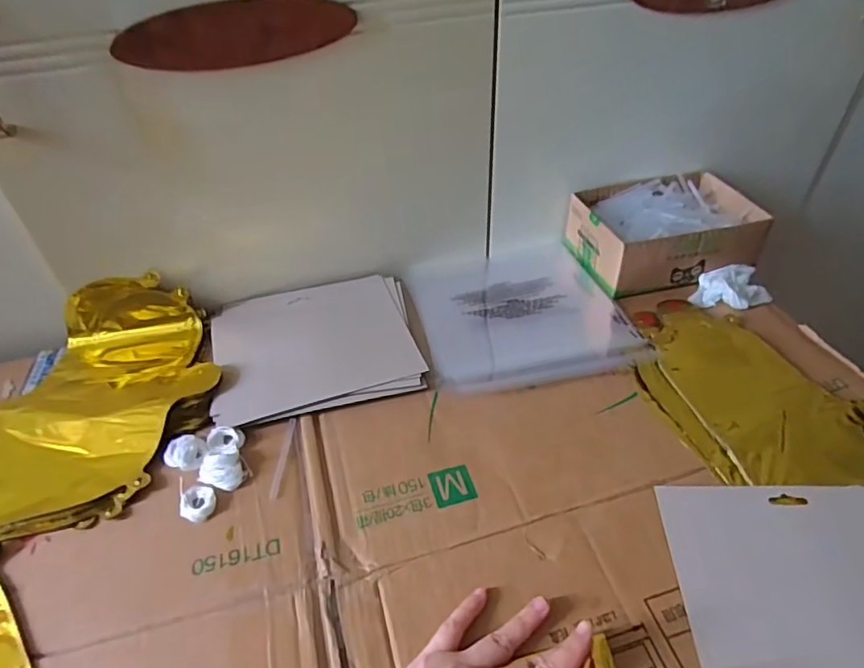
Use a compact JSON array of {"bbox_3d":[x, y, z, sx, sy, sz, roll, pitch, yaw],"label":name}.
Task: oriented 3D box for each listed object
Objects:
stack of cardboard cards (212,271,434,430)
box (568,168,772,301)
[{"bbox_3d":[-0.118,0.009,0.557,0.195,0.020,0.163,-11,42,-9],"label":"stack of cardboard cards"},{"bbox_3d":[0.265,-0.120,0.637,0.185,0.063,0.132,-11,42,-9],"label":"box"}]

